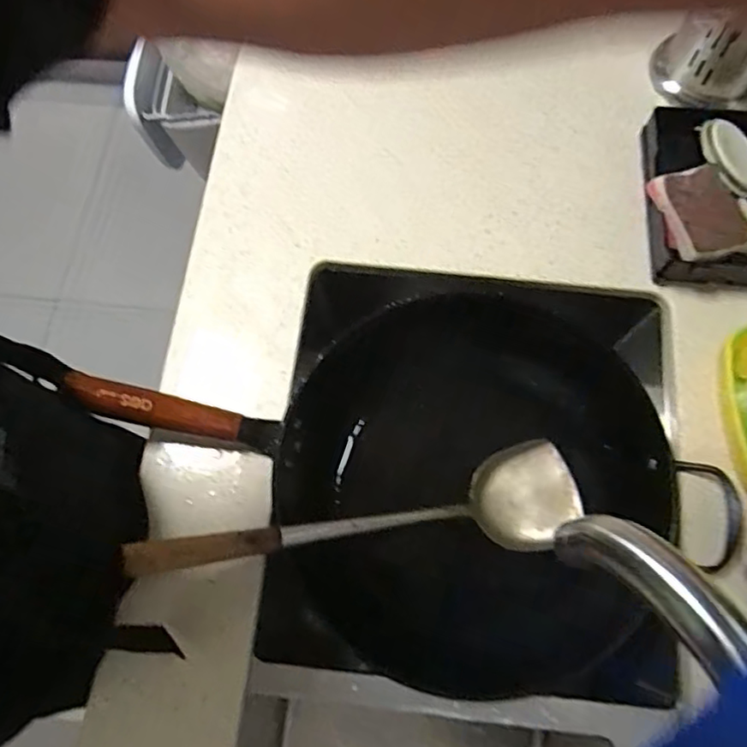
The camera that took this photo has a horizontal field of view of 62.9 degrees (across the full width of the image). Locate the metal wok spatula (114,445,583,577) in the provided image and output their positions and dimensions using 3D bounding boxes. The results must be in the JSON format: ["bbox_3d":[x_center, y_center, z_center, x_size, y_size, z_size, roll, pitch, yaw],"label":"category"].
[{"bbox_3d":[0.003,0.124,0.537,0.417,0.058,0.100,0,68,-27],"label":"metal wok spatula"}]

